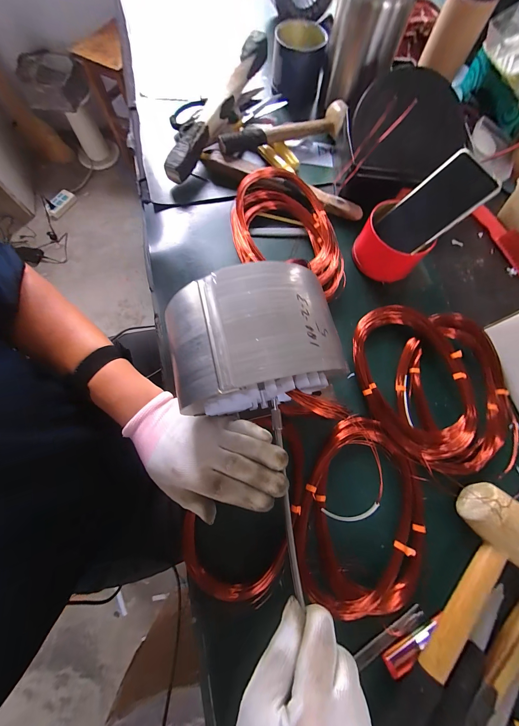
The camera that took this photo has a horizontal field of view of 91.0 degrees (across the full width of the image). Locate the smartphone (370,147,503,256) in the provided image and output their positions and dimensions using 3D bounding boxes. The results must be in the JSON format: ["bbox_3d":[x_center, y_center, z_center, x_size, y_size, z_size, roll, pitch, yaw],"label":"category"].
[{"bbox_3d":[0.248,-0.223,0.366,0.137,0.007,0.076,-35,75,25],"label":"smartphone"}]

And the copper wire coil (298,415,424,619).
[{"bbox_3d":[0.130,0.179,0.310,0.147,0.022,0.214,17,74,3],"label":"copper wire coil"}]

